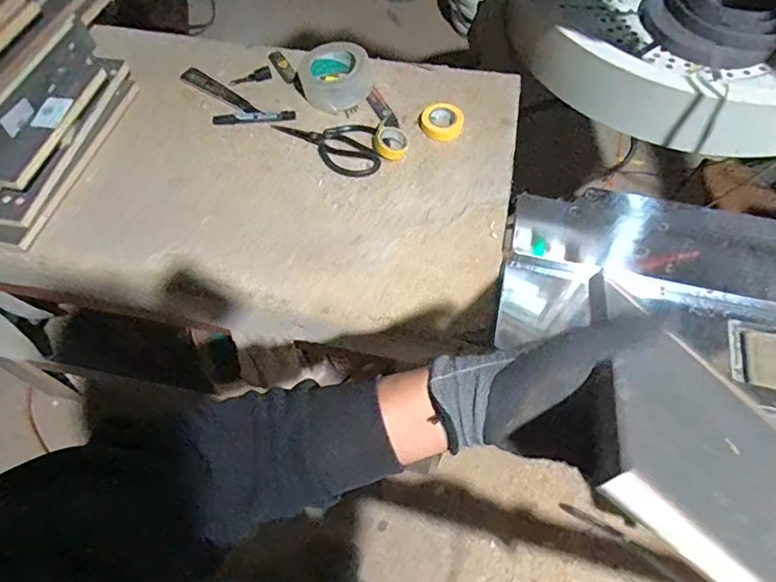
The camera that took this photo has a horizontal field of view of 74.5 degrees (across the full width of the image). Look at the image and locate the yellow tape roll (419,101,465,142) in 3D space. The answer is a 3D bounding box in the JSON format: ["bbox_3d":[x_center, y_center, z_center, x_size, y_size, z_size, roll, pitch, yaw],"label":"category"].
[{"bbox_3d":[0.083,-0.266,0.799,0.066,0.021,0.063,0,63,0],"label":"yellow tape roll"}]

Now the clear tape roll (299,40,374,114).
[{"bbox_3d":[-0.084,-0.350,0.832,0.115,0.048,0.108,0,63,0],"label":"clear tape roll"}]

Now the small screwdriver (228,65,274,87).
[{"bbox_3d":[-0.233,-0.362,0.866,0.071,0.016,0.018,-20,65,-11],"label":"small screwdriver"}]

